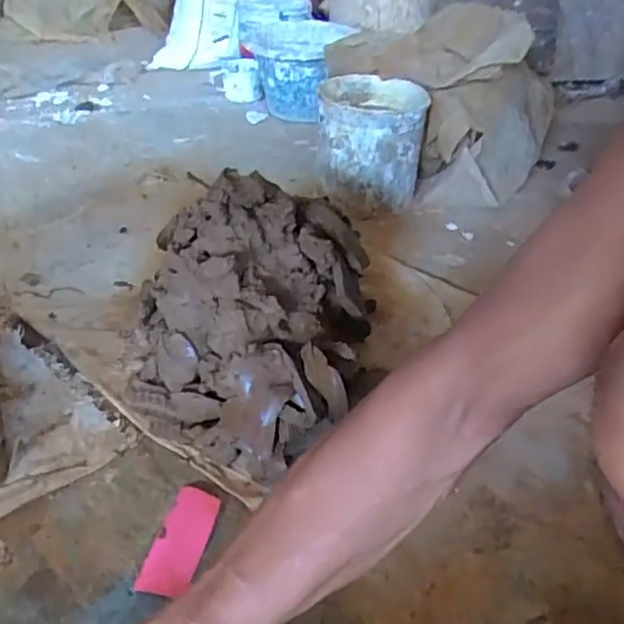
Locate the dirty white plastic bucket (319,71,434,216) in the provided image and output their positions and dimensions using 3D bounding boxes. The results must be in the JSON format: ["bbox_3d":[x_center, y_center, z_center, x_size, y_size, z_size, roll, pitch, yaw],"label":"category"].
[{"bbox_3d":[0.098,-0.282,1.070,0.169,0.166,0.170,2,37,-2],"label":"dirty white plastic bucket"}]

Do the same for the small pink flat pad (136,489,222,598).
[{"bbox_3d":[-0.117,0.205,0.581,0.045,0.013,0.108,10,37,9],"label":"small pink flat pad"}]

